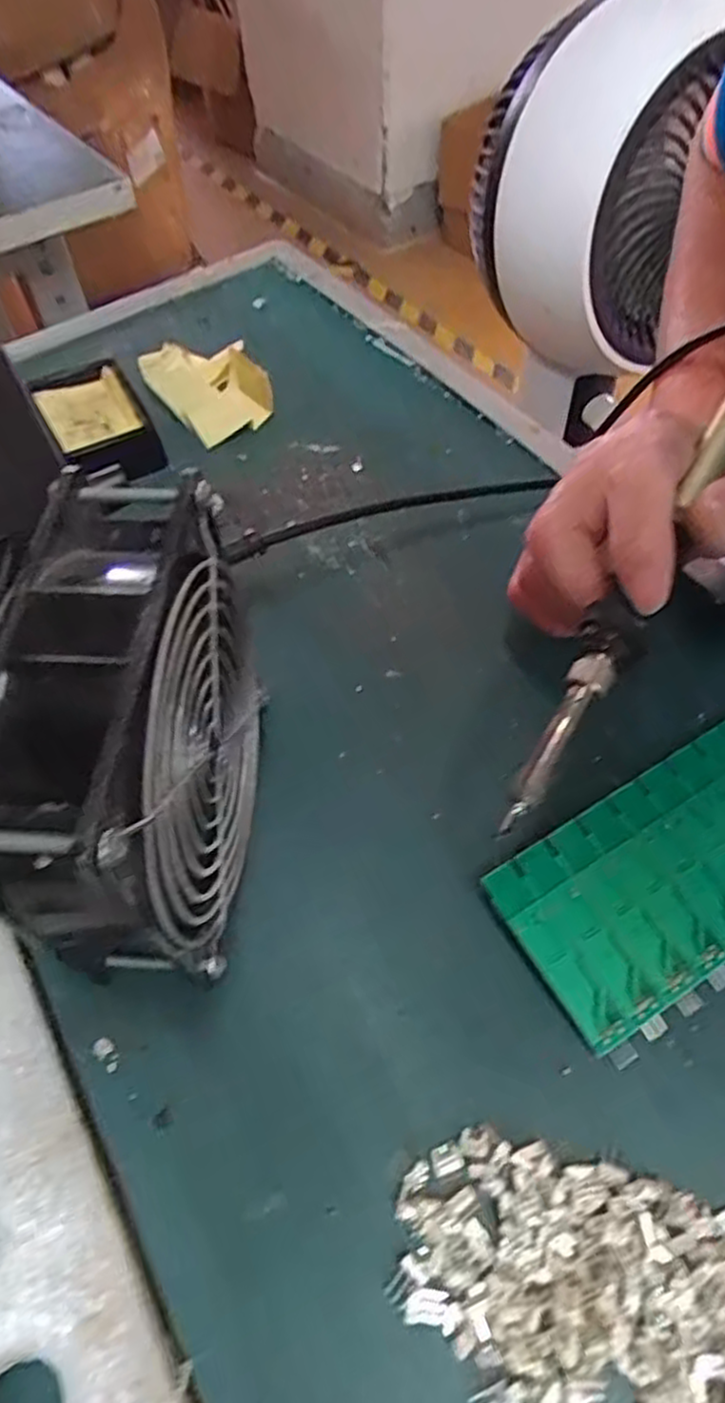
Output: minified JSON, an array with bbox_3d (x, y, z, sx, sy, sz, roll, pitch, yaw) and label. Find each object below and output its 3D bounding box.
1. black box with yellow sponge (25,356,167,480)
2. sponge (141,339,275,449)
[{"bbox_3d":[-0.137,-0.145,0.386,0.047,0.024,0.080,-27,59,-14],"label":"black box with yellow sponge"},{"bbox_3d":[-0.084,-0.171,0.408,0.055,0.024,0.064,-26,58,-13],"label":"sponge"}]

